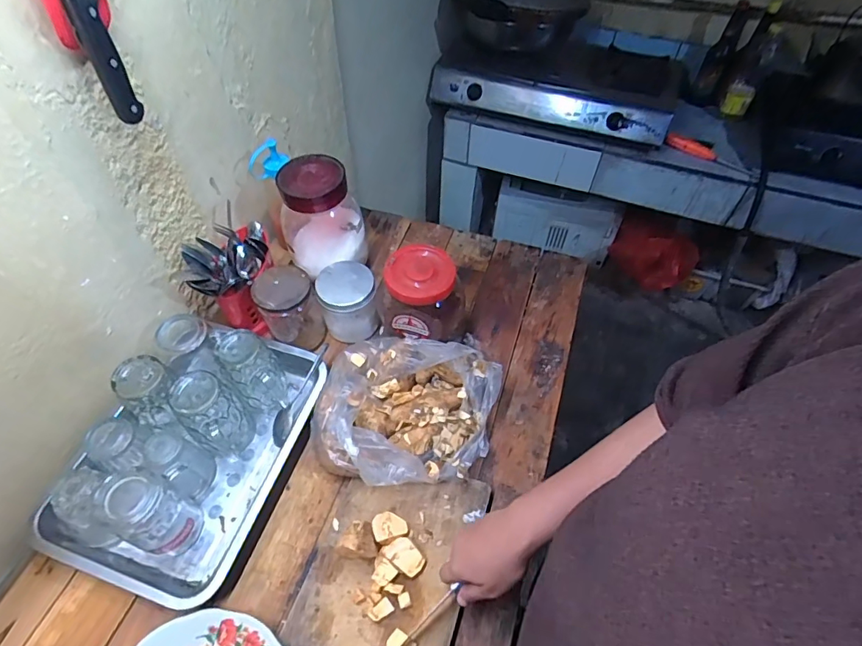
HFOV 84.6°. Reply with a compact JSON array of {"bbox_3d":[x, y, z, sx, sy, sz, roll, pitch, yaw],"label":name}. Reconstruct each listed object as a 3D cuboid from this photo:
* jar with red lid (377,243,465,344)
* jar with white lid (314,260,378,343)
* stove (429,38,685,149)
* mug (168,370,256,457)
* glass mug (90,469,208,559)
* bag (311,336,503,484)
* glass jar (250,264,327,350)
[{"bbox_3d":[-0.016,-0.033,0.727,0.118,0.137,0.105,34,60,22],"label":"jar with red lid"},{"bbox_3d":[-0.131,-0.032,0.744,0.082,0.106,0.082,0,53,-1],"label":"jar with white lid"},{"bbox_3d":[0.392,-0.764,1.431,0.691,0.152,0.399,20,55,14],"label":"stove"},{"bbox_3d":[-0.281,0.126,0.628,0.071,0.123,0.090,-36,62,-25],"label":"mug"},{"bbox_3d":[-0.326,0.223,0.553,0.073,0.124,0.067,18,55,12],"label":"glass mug"},{"bbox_3d":[-0.036,0.115,0.653,0.234,0.097,0.218,12,54,8],"label":"bag"},{"bbox_3d":[-0.213,-0.014,0.725,0.082,0.136,0.076,-27,58,-20],"label":"glass jar"}]

